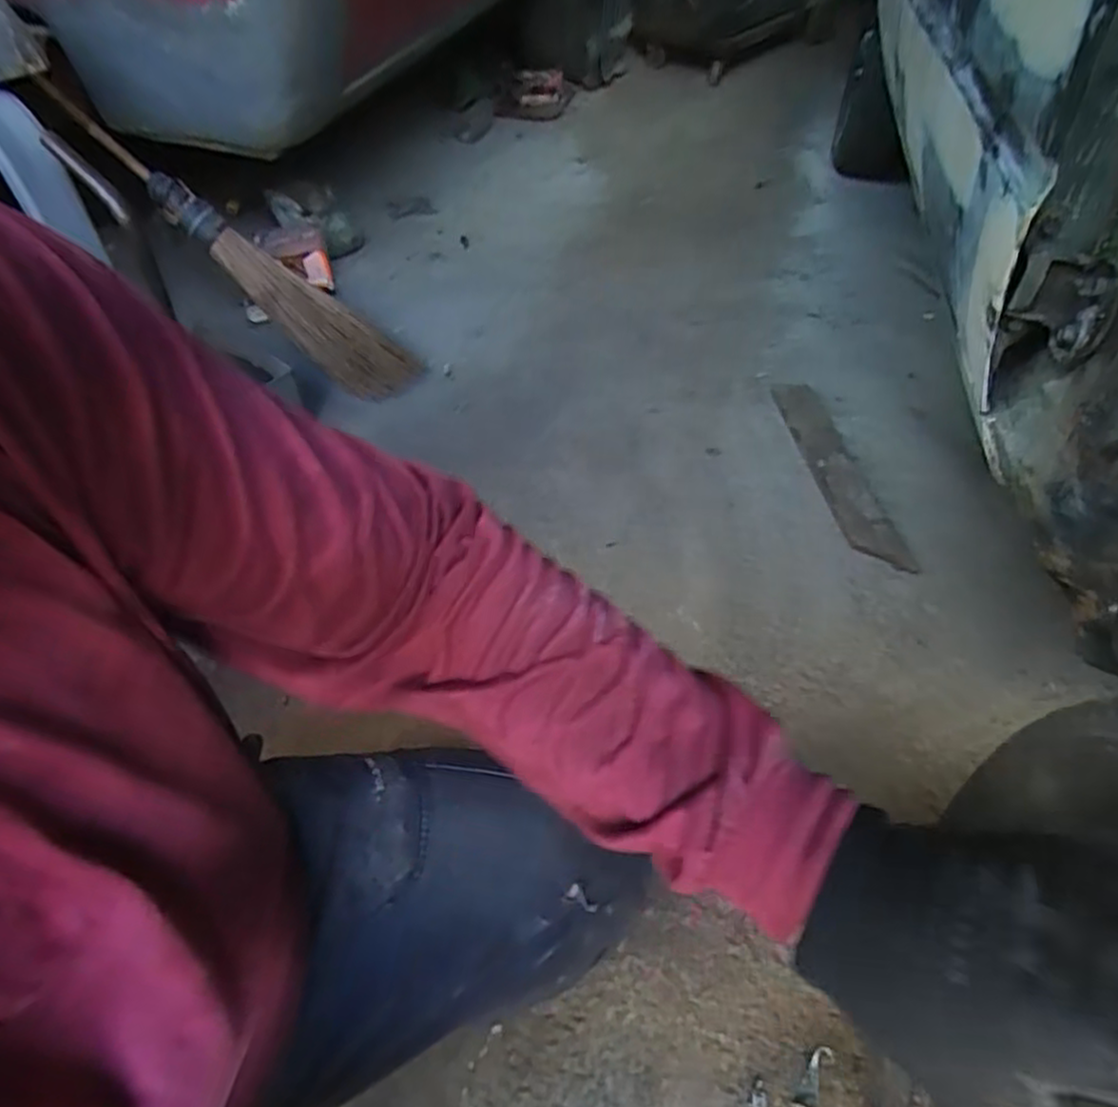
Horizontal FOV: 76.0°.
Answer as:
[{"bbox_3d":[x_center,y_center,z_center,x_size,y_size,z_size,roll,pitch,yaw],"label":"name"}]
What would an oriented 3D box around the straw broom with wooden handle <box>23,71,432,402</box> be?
[{"bbox_3d":[-0.512,-0.486,1.185,0.649,0.082,0.095,39,52,-20],"label":"straw broom with wooden handle"}]

